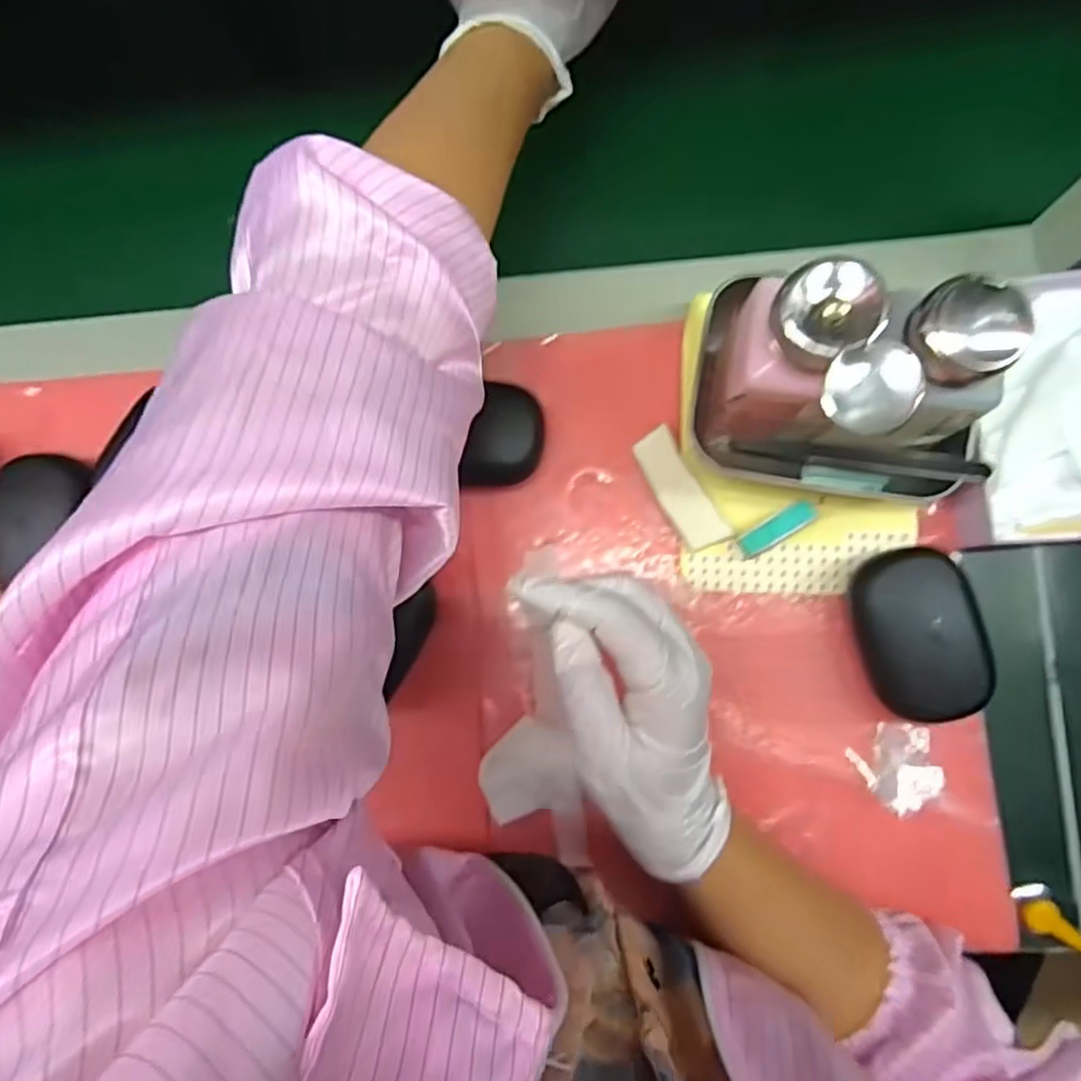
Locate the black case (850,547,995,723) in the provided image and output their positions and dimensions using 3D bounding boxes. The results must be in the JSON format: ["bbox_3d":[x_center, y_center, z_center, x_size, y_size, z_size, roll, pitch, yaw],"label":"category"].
[{"bbox_3d":[0.190,0.047,0.350,0.056,0.036,0.085,-16,84,4],"label":"black case"}]

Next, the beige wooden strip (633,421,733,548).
[{"bbox_3d":[0.076,-0.027,0.380,0.024,0.010,0.068,-31,83,2],"label":"beige wooden strip"}]

